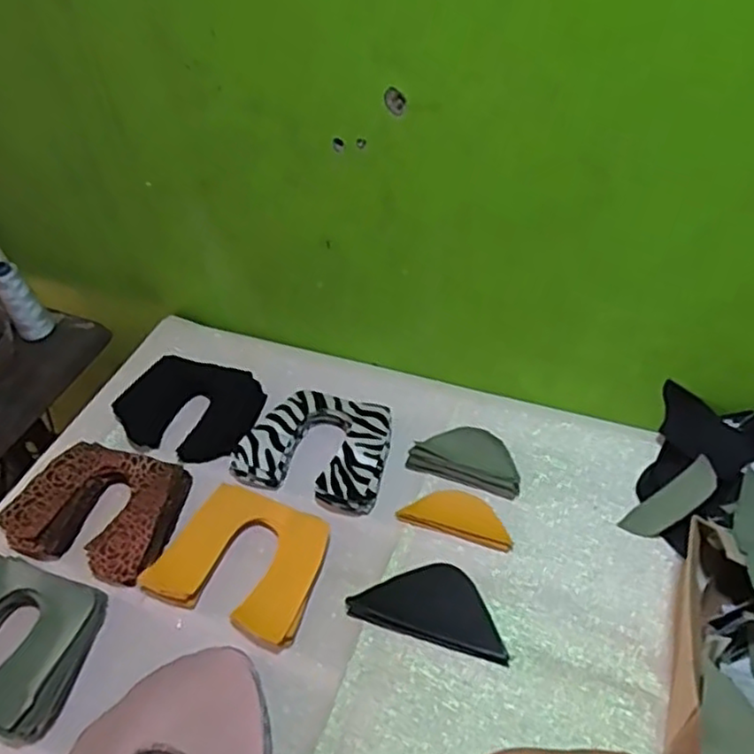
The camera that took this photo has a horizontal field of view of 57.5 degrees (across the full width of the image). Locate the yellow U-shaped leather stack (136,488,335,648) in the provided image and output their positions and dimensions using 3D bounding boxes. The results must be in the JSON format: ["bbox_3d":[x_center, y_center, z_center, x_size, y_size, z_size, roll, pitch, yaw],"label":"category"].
[{"bbox_3d":[-0.128,0.175,0.656,0.152,0.031,0.121,14,50,19],"label":"yellow U-shaped leather stack"}]

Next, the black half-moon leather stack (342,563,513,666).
[{"bbox_3d":[0.051,0.204,0.619,0.139,0.009,0.071,11,49,16],"label":"black half-moon leather stack"}]

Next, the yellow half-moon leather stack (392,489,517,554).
[{"bbox_3d":[0.080,0.137,0.678,0.113,0.014,0.047,16,50,20],"label":"yellow half-moon leather stack"}]

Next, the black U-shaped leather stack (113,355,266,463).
[{"bbox_3d":[-0.214,0.036,0.803,0.175,0.031,0.118,12,49,17],"label":"black U-shaped leather stack"}]

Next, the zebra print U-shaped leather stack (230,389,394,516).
[{"bbox_3d":[-0.062,0.073,0.741,0.152,0.032,0.129,12,49,17],"label":"zebra print U-shaped leather stack"}]

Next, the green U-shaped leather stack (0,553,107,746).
[{"bbox_3d":[-0.335,0.231,0.614,0.158,0.038,0.131,12,49,17],"label":"green U-shaped leather stack"}]

